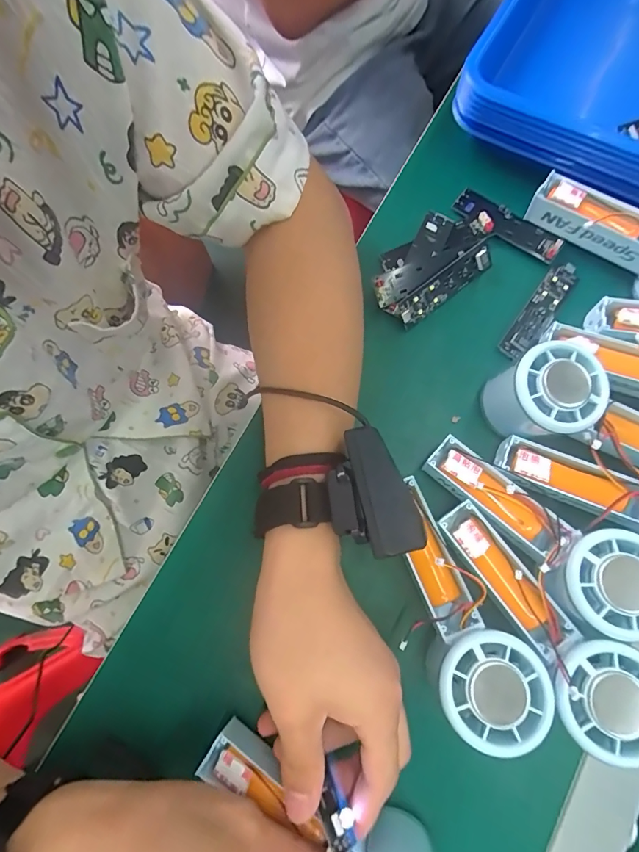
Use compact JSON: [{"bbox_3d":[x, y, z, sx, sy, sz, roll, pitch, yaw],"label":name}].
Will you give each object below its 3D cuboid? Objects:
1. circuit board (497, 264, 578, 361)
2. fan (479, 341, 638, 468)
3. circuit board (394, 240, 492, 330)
[{"bbox_3d":[0.168,-0.088,0.316,0.023,0.009,0.089,36,81,8],"label":"circuit board"},{"bbox_3d":[0.189,-0.006,0.273,0.150,0.056,0.054,15,79,5],"label":"fan"},{"bbox_3d":[0.096,-0.108,0.319,0.086,0.014,0.018,-37,80,-6],"label":"circuit board"}]

